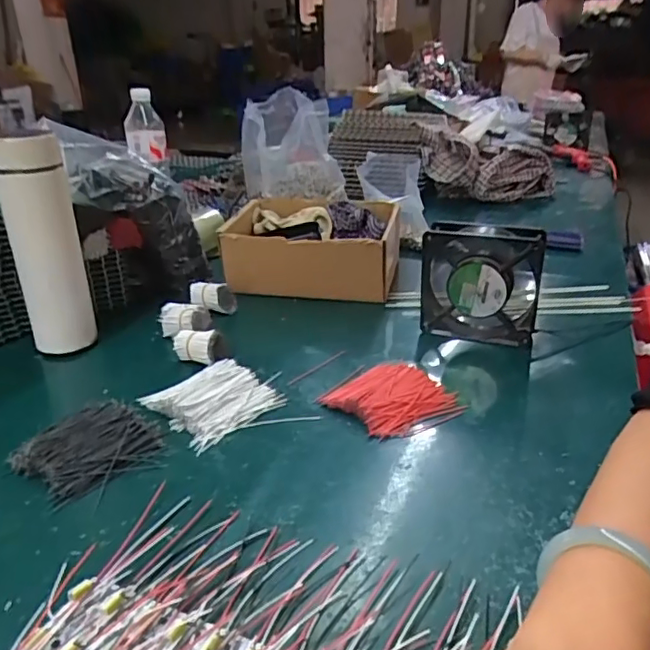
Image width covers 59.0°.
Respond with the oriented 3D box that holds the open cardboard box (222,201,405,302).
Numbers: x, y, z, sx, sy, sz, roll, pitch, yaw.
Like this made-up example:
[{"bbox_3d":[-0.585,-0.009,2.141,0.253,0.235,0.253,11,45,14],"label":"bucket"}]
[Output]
[{"bbox_3d":[-0.018,-0.104,0.782,0.220,0.092,0.175,4,25,10],"label":"open cardboard box"}]

